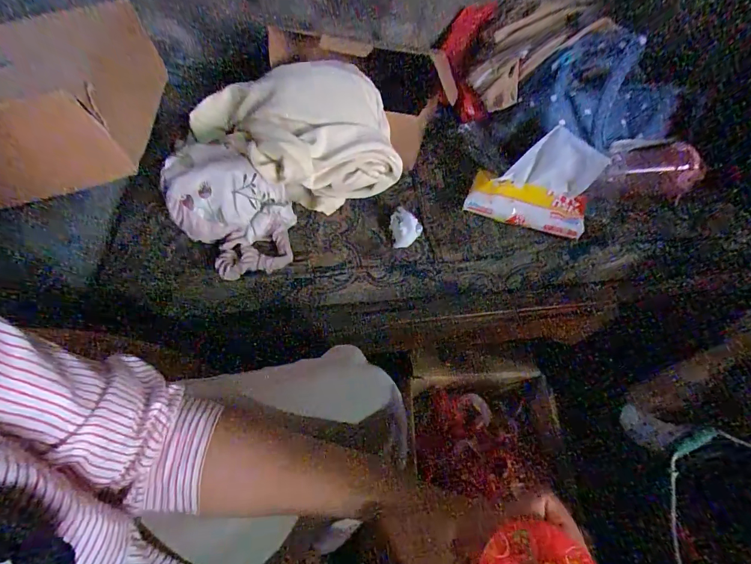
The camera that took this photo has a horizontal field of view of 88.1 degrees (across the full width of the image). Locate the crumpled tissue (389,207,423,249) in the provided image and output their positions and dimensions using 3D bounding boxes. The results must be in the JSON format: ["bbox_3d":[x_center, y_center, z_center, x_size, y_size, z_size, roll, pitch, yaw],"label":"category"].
[{"bbox_3d":[0.045,-0.084,0.577,0.044,0.025,0.063,-8,55,-7],"label":"crumpled tissue"}]

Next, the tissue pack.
[{"bbox_3d":[0.237,-0.147,0.573,0.173,0.118,0.088,19,56,11],"label":"tissue pack"}]

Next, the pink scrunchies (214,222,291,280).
[{"bbox_3d":[-0.165,-0.038,0.526,0.102,0.051,0.045,-21,58,-16],"label":"pink scrunchies"}]

